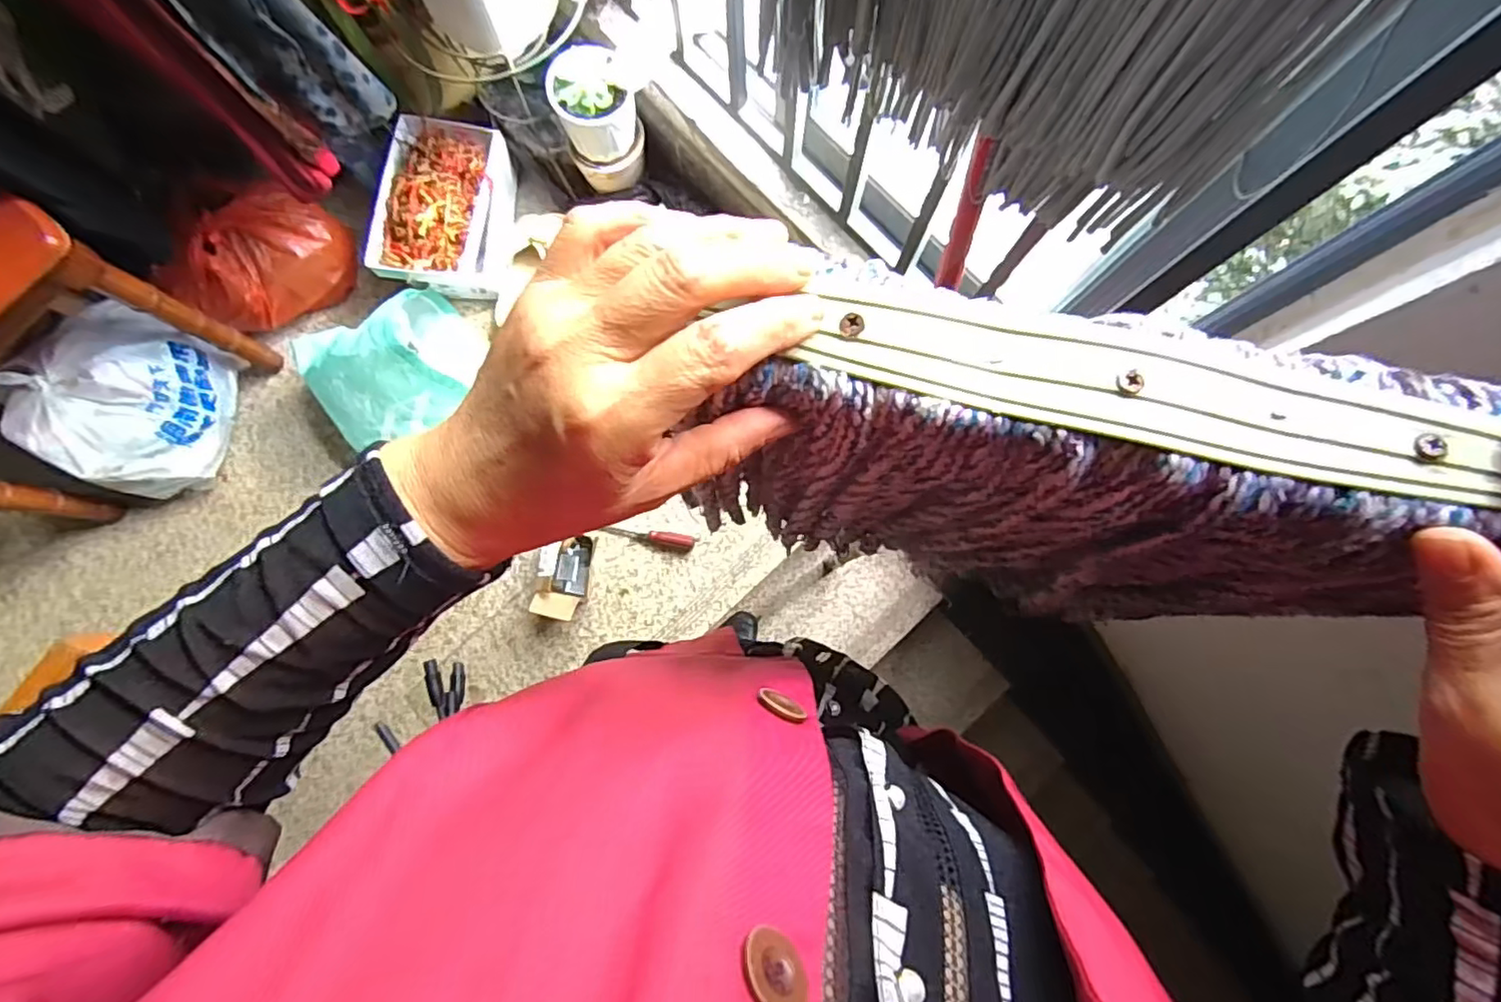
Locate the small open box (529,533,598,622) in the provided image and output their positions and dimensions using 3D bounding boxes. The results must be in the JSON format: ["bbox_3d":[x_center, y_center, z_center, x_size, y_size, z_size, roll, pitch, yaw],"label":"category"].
[{"bbox_3d":[-0.317,0.127,1.089,0.077,0.073,0.141,14,85,4],"label":"small open box"}]

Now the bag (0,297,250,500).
[{"bbox_3d":[-1.014,-0.158,1.059,0.194,0.207,0.289,9,85,3],"label":"bag"}]

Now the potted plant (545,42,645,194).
[{"bbox_3d":[-0.249,-0.638,1.053,0.127,0.196,0.121,0,84,3],"label":"potted plant"}]

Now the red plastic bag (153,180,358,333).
[{"bbox_3d":[-0.822,-0.404,1.085,0.143,0.172,0.256,42,87,6],"label":"red plastic bag"}]

